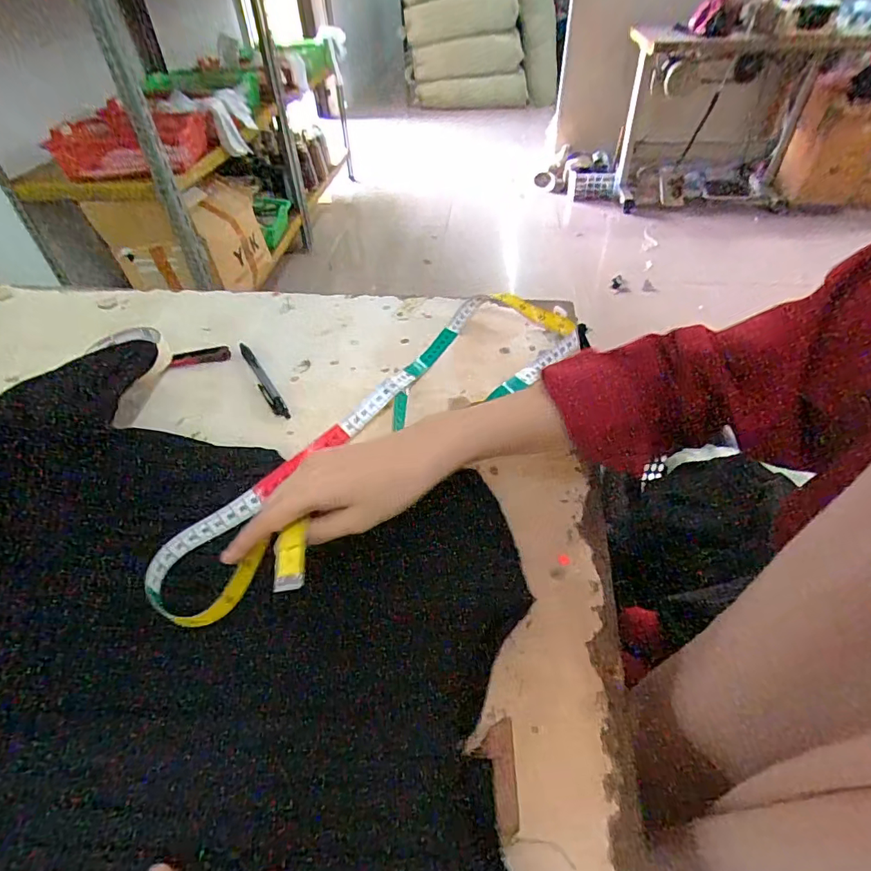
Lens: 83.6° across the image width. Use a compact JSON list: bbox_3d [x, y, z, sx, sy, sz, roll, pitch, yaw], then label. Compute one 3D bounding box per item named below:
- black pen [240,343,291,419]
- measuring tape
[{"bbox_3d":[-0.181,-0.059,0.505,0.013,0.007,0.129,-25,50,-21],"label":"black pen"},{"bbox_3d":[-0.026,-0.023,0.434,0.129,0.052,0.465,29,50,26],"label":"measuring tape"}]

